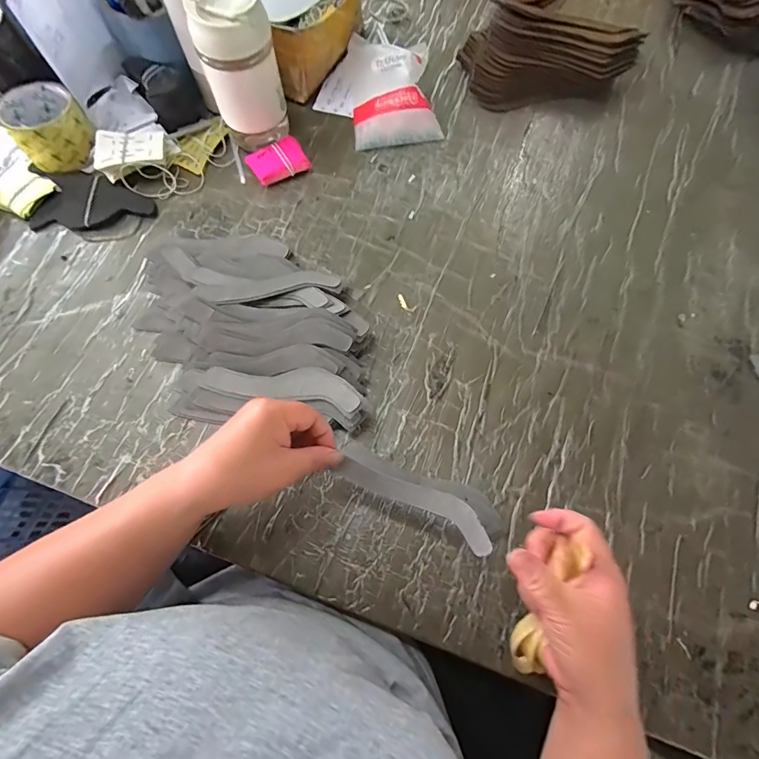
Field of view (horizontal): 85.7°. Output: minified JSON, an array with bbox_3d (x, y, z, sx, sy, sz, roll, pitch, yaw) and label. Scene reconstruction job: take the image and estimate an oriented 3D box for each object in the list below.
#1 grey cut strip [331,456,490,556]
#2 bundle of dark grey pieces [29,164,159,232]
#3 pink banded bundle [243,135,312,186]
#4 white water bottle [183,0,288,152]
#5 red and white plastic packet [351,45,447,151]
[{"bbox_3d":[0.028,0.098,0.332,0.131,0.012,0.030,21,72,18],"label":"grey cut strip"},{"bbox_3d":[-0.363,-0.228,0.517,0.158,0.011,0.090,0,71,0],"label":"bundle of dark grey pieces"},{"bbox_3d":[-0.131,-0.283,0.530,0.072,0.024,0.052,-27,73,-9],"label":"pink banded bundle"},{"bbox_3d":[-0.161,-0.361,0.488,0.084,0.156,0.069,-18,71,-6],"label":"white water bottle"},{"bbox_3d":[0.018,-0.395,0.558,0.119,0.048,0.148,-9,71,-3],"label":"red and white plastic packet"}]

